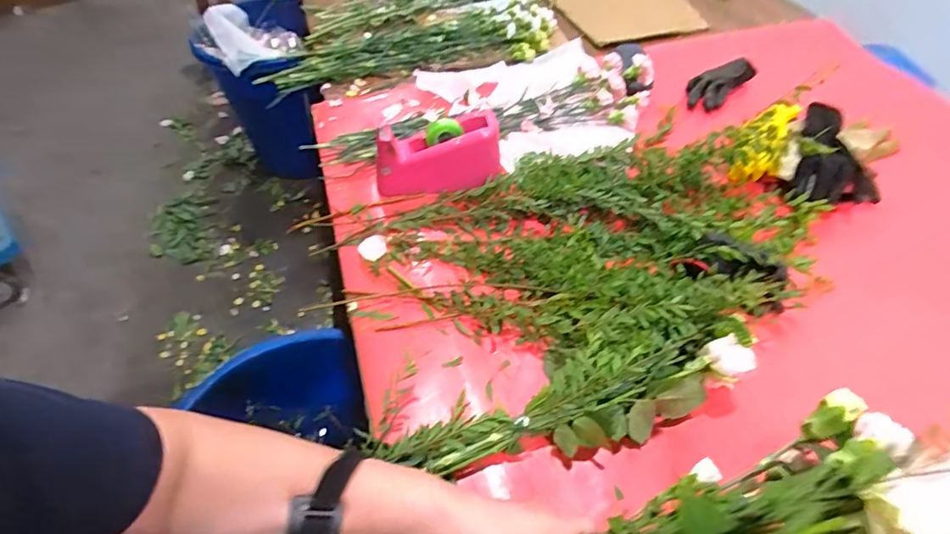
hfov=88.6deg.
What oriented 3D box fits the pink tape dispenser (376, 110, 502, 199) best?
[{"bbox_3d":[-0.059,-0.181,0.772,0.205,0.089,0.081,-10,52,-8],"label":"pink tape dispenser"}]

